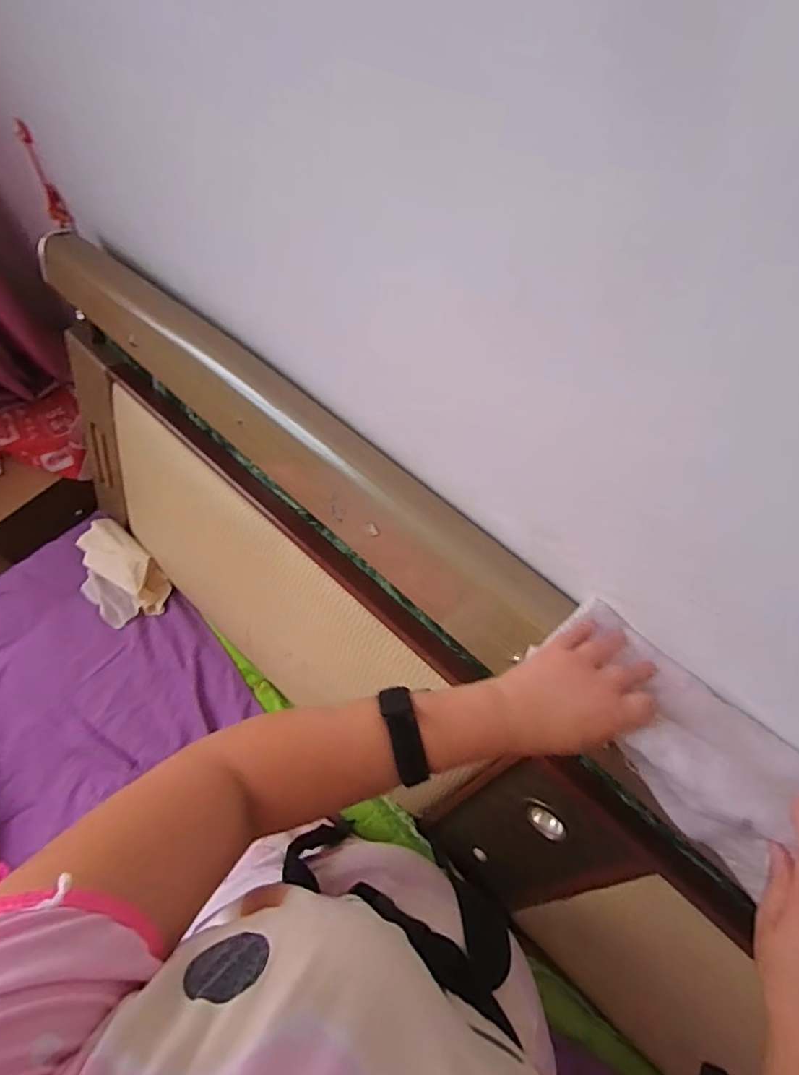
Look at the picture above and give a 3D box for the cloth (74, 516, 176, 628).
[{"bbox_3d":[-0.510,0.067,0.985,0.127,0.055,0.199,-41,73,-19],"label":"cloth"}]

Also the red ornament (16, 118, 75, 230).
[{"bbox_3d":[-0.481,-0.483,0.738,0.024,0.130,0.024,-25,69,-14],"label":"red ornament"}]

